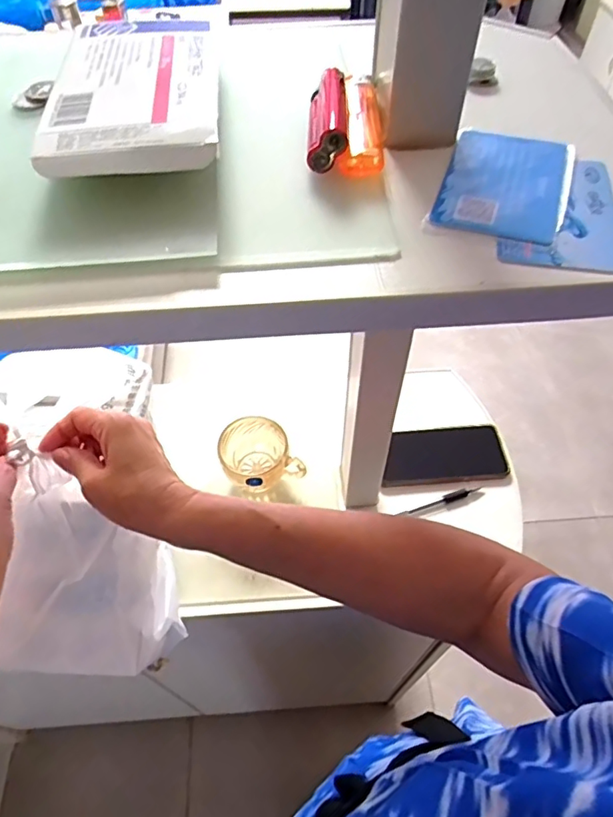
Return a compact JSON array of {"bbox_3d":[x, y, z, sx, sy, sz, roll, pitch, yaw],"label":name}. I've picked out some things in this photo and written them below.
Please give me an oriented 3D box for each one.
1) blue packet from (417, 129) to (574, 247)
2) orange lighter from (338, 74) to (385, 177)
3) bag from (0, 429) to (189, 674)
[{"bbox_3d":[0.095,-0.109,0.255,0.056,0.004,0.086,17,56,13],"label":"blue packet"},{"bbox_3d":[0.030,-0.151,0.276,0.020,0.015,0.083,4,54,3],"label":"orange lighter"},{"bbox_3d":[-0.196,0.150,0.442,0.138,0.183,0.130,18,56,13],"label":"bag"}]

